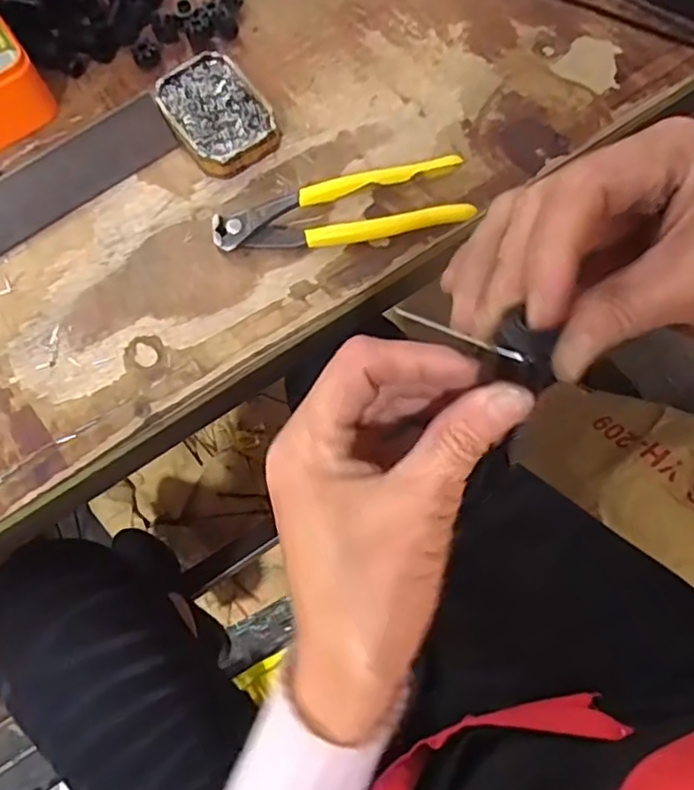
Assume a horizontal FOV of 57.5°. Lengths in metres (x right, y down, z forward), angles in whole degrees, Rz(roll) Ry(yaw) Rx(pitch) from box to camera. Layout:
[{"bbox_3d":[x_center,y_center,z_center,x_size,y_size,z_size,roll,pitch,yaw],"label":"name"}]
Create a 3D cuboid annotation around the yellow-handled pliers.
[{"bbox_3d":[-0.005,-0.120,0.409,0.162,0.026,0.048,-10,70,0],"label":"yellow-handled pliers"}]

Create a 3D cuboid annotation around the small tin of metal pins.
[{"bbox_3d":[-0.090,-0.196,0.437,0.064,0.019,0.090,-31,72,-8],"label":"small tin of metal pins"}]

